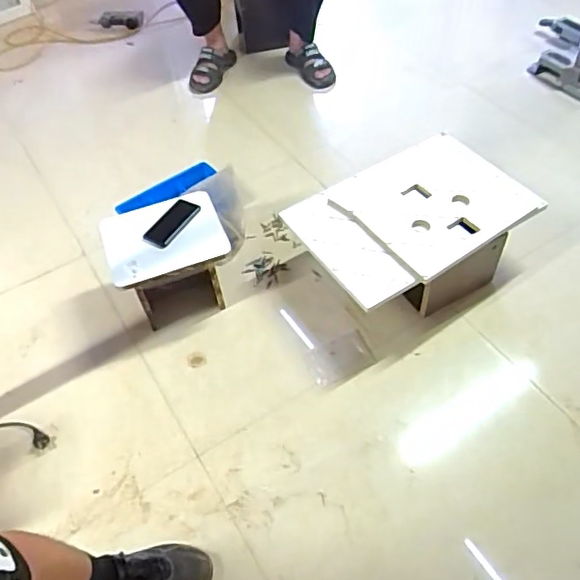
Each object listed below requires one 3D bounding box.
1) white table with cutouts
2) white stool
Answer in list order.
[{"bbox_3d":[0.346,-0.153,1.615,0.604,0.243,0.411,-29,55,-17],"label":"white table with cutouts"},{"bbox_3d":[-0.335,-0.075,1.598,0.309,0.259,0.281,-20,53,-11],"label":"white stool"}]

